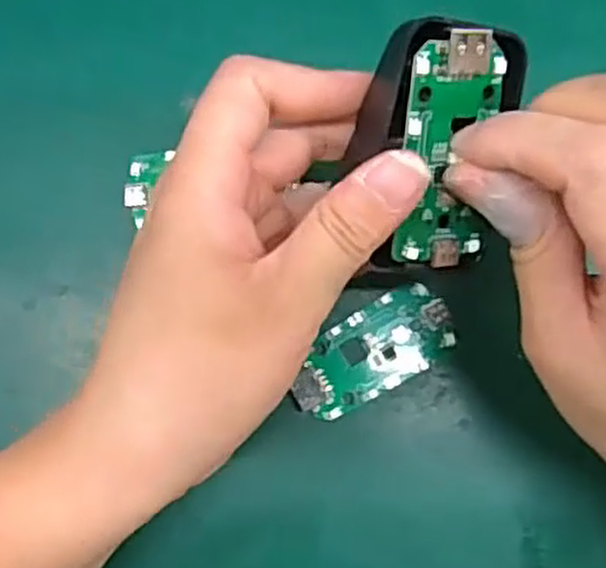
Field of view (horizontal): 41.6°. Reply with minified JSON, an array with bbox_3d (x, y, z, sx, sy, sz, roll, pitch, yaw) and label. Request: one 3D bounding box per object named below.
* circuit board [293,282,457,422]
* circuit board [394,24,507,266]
[{"bbox_3d":[0.025,0.025,0.294,0.063,0.004,0.031,-30,87,-4],"label":"circuit board"},{"bbox_3d":[0.042,-0.036,0.220,0.030,0.005,0.064,-4,112,-25],"label":"circuit board"}]

